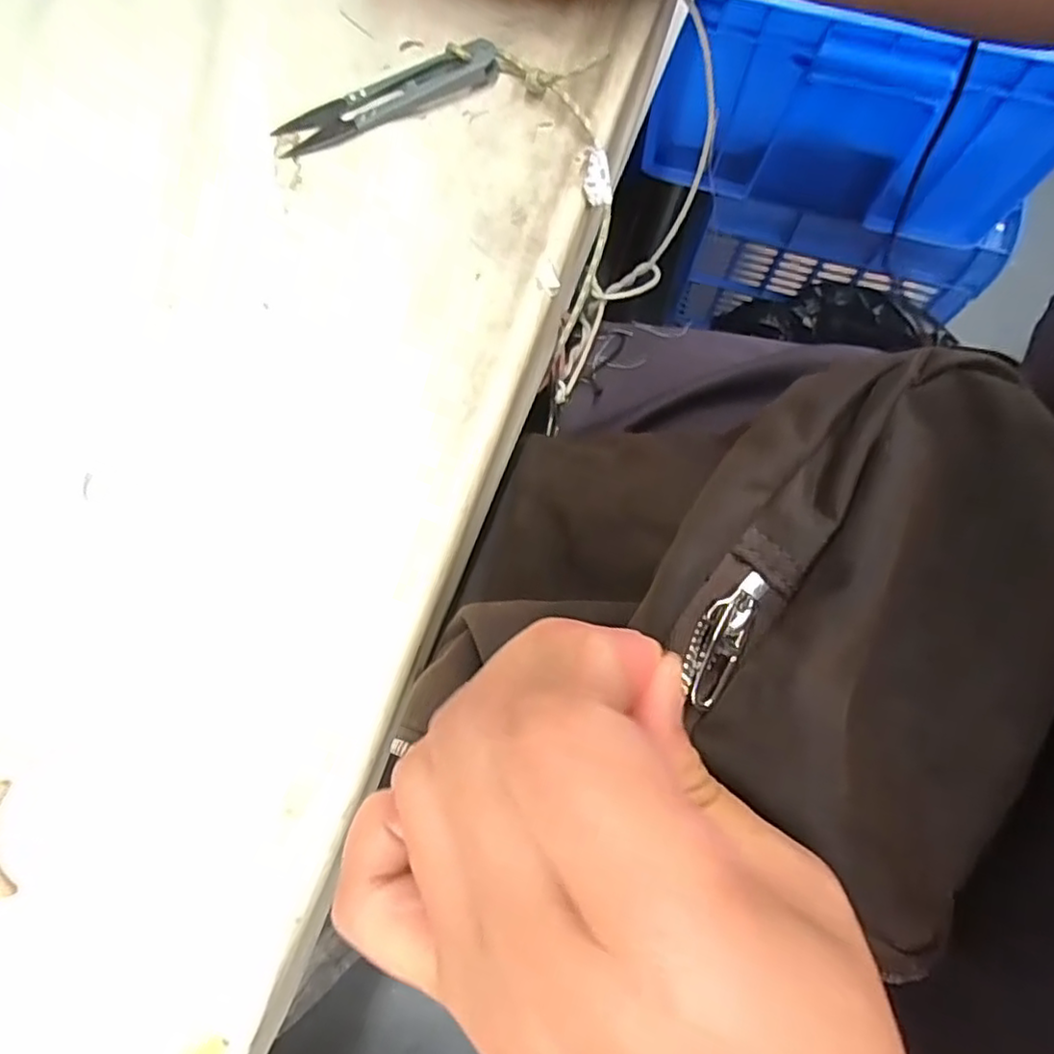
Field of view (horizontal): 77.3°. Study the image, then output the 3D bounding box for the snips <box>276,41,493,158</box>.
[{"bbox_3d":[-0.062,-0.191,0.294,0.102,0.015,0.024,-19,77,-4],"label":"snips"}]

